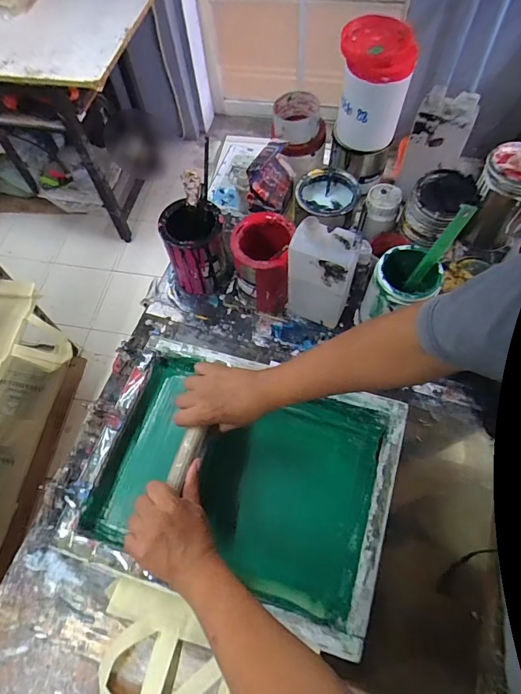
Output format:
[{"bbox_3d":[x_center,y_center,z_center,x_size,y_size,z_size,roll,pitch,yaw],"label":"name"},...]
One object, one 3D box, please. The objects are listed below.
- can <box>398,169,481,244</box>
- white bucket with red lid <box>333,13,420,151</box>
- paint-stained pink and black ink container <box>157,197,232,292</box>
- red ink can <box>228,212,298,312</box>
[{"bbox_3d":[0.314,-0.248,0.721,0.097,0.100,0.091,-1,65,2],"label":"can"},{"bbox_3d":[0.180,-0.419,0.666,0.106,0.157,0.103,0,65,3],"label":"white bucket with red lid"},{"bbox_3d":[-0.114,-0.179,0.757,0.105,0.145,0.109,-1,65,2],"label":"paint-stained pink and black ink container"},{"bbox_3d":[0.003,-0.139,0.727,0.098,0.167,0.103,-1,65,2],"label":"red ink can"}]

